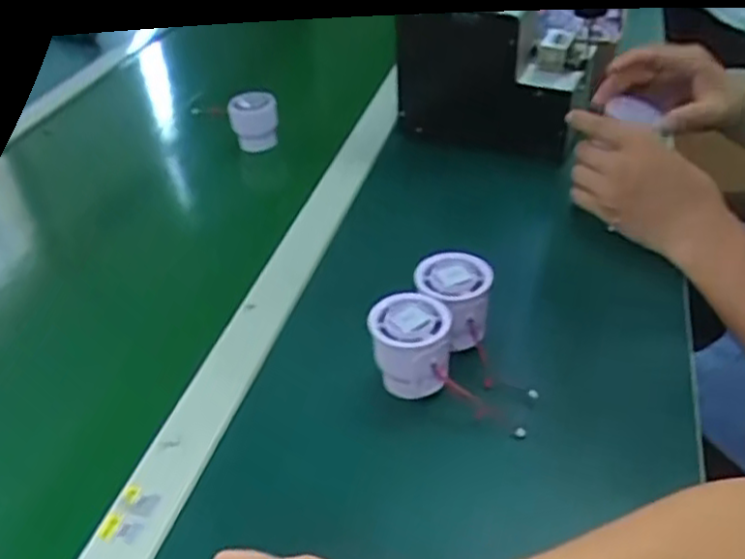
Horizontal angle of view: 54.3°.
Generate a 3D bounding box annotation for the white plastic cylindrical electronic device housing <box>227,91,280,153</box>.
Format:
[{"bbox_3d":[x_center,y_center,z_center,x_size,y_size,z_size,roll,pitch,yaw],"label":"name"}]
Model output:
[{"bbox_3d":[-0.125,-0.169,0.773,0.048,0.063,0.045,-14,38,-12],"label":"white plastic cylindrical electronic device housing"}]

